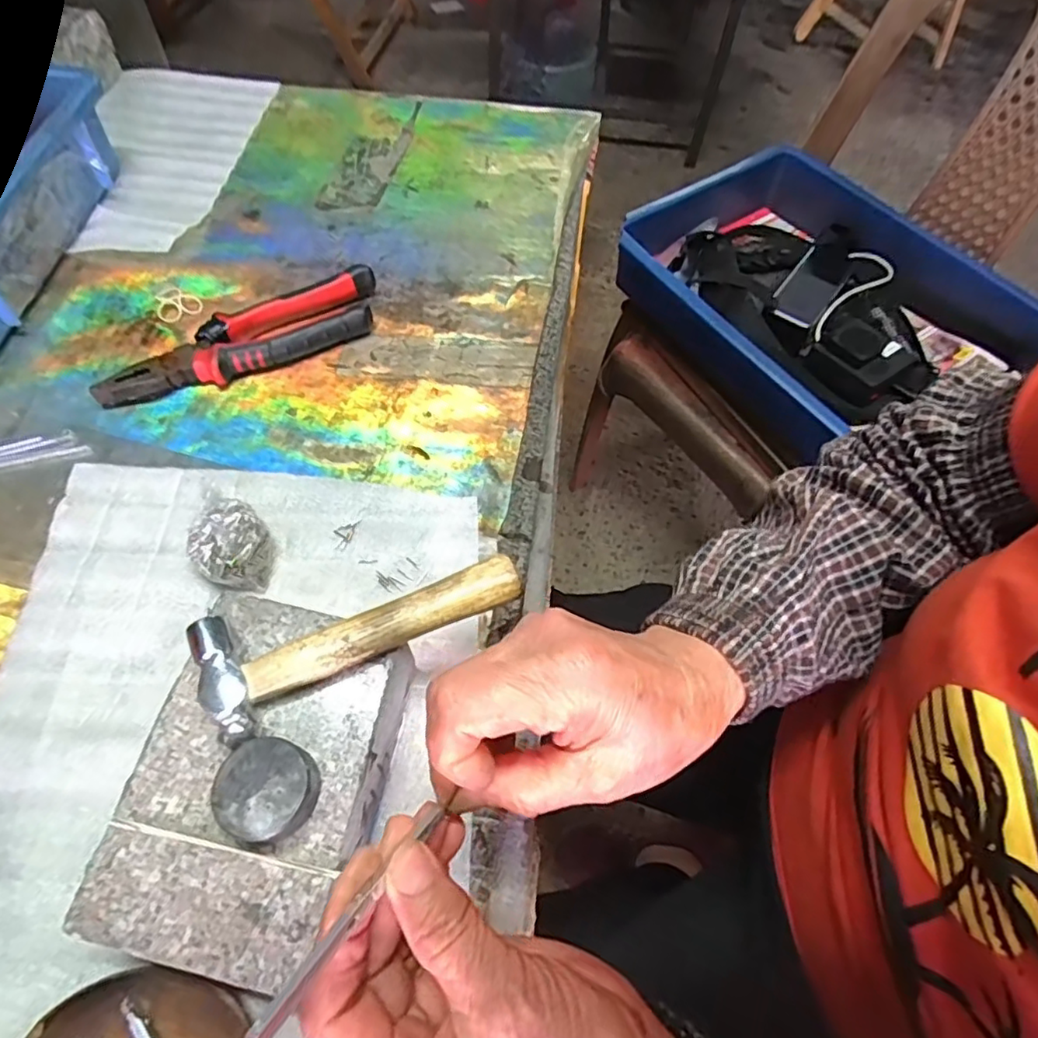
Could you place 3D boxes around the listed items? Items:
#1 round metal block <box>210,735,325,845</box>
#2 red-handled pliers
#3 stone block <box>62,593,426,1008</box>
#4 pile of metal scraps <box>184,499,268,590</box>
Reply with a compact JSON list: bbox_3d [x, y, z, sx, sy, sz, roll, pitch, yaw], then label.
[{"bbox_3d":[-0.104,0.113,0.252,0.037,0.022,0.038,2,60,-3],"label":"round metal block"},{"bbox_3d":[-0.204,-0.135,0.458,0.214,0.025,0.050,-27,65,-18],"label":"red-handled pliers"},{"bbox_3d":[-0.115,0.123,0.290,0.105,0.061,0.147,12,60,3],"label":"stone block"},{"bbox_3d":[-0.176,0.017,0.368,0.044,0.025,0.051,-4,60,-6],"label":"pile of metal scraps"}]

